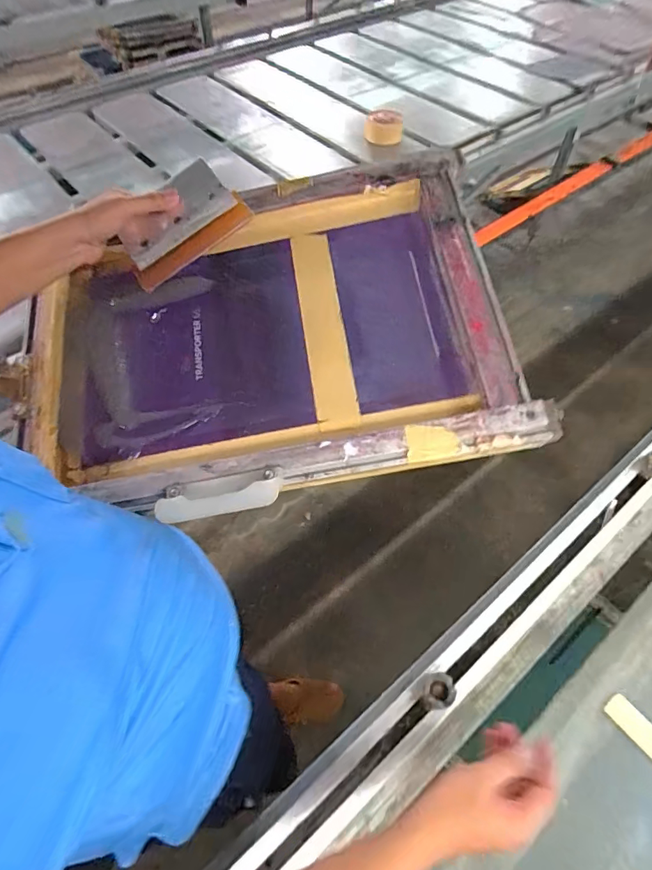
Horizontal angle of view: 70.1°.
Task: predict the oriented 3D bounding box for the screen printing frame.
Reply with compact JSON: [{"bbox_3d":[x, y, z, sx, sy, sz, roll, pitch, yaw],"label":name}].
[{"bbox_3d":[-0.075,-0.107,0.535,0.528,0.062,0.382,-13,67,3],"label":"screen printing frame"}]

